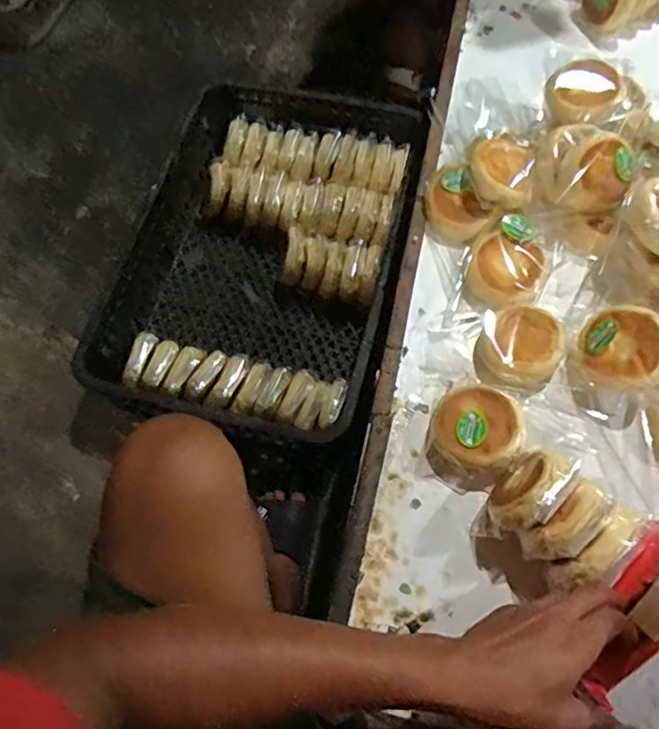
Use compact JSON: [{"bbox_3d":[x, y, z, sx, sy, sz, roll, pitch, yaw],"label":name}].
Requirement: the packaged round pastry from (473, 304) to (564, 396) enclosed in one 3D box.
[{"bbox_3d":[0.212,-0.018,0.642,0.098,0.038,0.094,-1,69,2],"label":"packaged round pastry"}]

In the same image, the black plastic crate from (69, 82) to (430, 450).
[{"bbox_3d":[-0.112,-0.185,0.980,0.431,0.121,0.624,13,70,8],"label":"black plastic crate"}]

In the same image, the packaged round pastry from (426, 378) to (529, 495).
[{"bbox_3d":[0.153,0.074,0.606,0.089,0.039,0.113,28,72,13],"label":"packaged round pastry"}]

